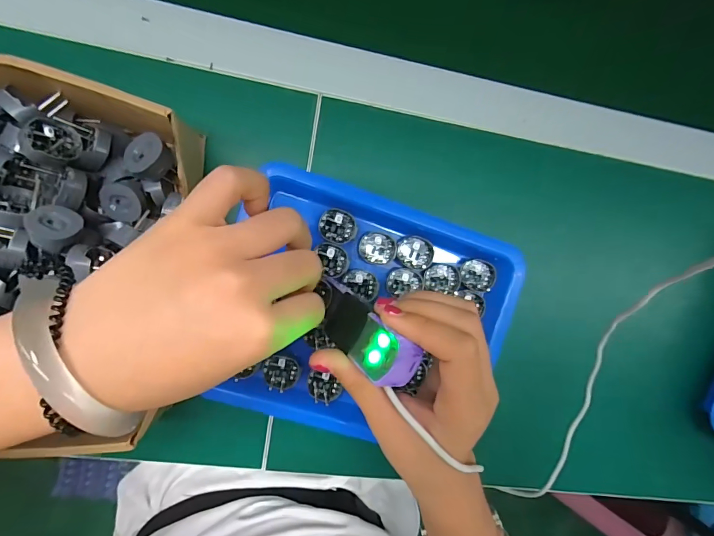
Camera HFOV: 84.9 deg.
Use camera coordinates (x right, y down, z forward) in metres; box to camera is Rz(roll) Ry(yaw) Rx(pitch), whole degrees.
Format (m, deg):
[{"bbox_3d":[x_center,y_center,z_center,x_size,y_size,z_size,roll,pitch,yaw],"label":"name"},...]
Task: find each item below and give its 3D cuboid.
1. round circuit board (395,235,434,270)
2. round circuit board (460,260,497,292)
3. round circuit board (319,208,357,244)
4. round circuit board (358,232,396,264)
[{"bbox_3d":[0.045,-0.012,0.304,0.028,0.004,0.026,-1,96,-5],"label":"round circuit board"},{"bbox_3d":[0.096,0.006,0.310,0.026,0.007,0.025,0,93,-8],"label":"round circuit board"},{"bbox_3d":[-0.014,-0.031,0.295,0.028,0.004,0.025,8,89,-5],"label":"round circuit board"},{"bbox_3d":[0.016,-0.015,0.300,0.028,0.004,0.024,4,93,-6],"label":"round circuit board"}]

